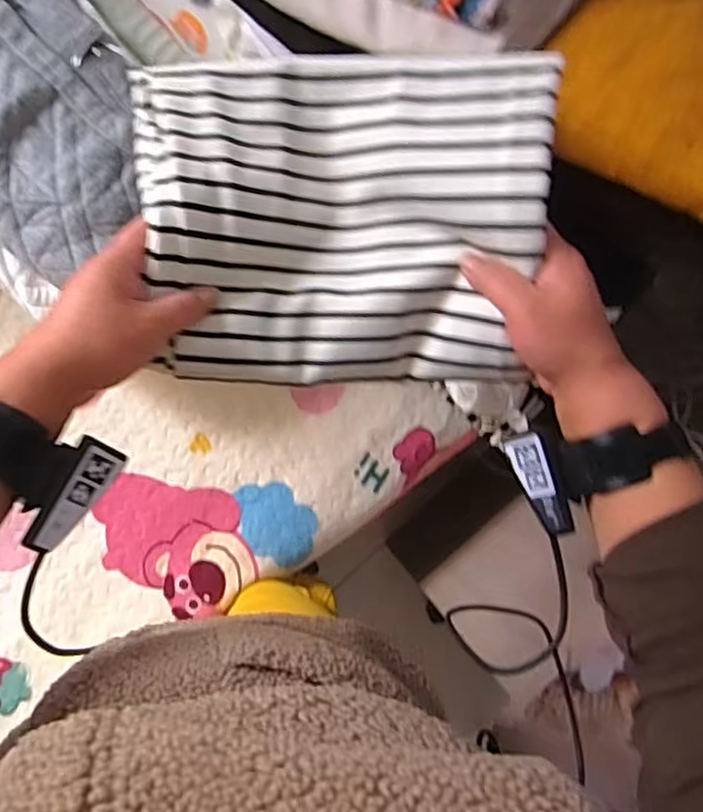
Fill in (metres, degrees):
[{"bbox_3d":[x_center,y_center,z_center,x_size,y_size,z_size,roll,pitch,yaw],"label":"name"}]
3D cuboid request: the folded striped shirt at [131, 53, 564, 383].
[{"bbox_3d":[-0.010,-0.126,0.409,0.248,0.083,0.212,0,89,-7],"label":"folded striped shirt"}]

